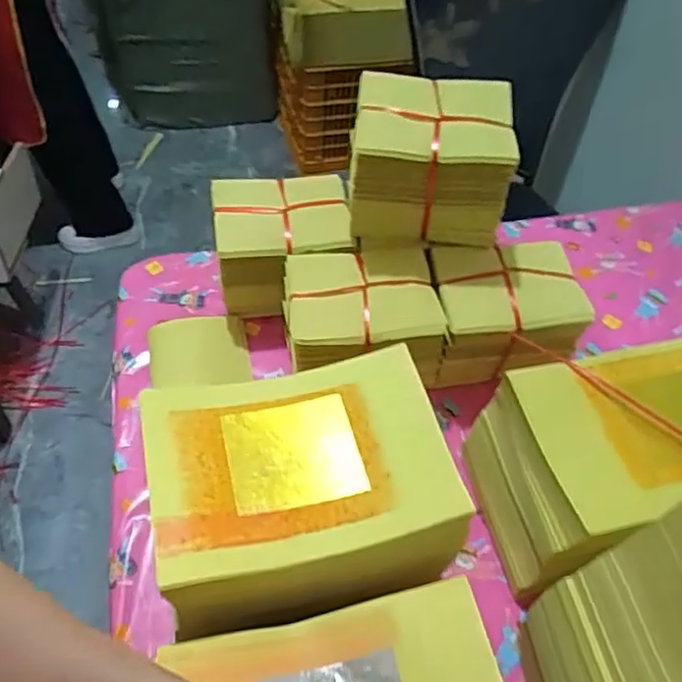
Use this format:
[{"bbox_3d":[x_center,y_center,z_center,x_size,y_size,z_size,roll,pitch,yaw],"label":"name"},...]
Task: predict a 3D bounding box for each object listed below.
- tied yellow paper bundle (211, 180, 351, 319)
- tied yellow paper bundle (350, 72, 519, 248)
[{"bbox_3d":[-0.073,-0.115,0.772,0.159,0.123,0.121,-4,52,-6],"label":"tied yellow paper bundle"},{"bbox_3d":[0.094,-0.188,0.670,0.157,0.148,0.106,6,52,2],"label":"tied yellow paper bundle"}]

